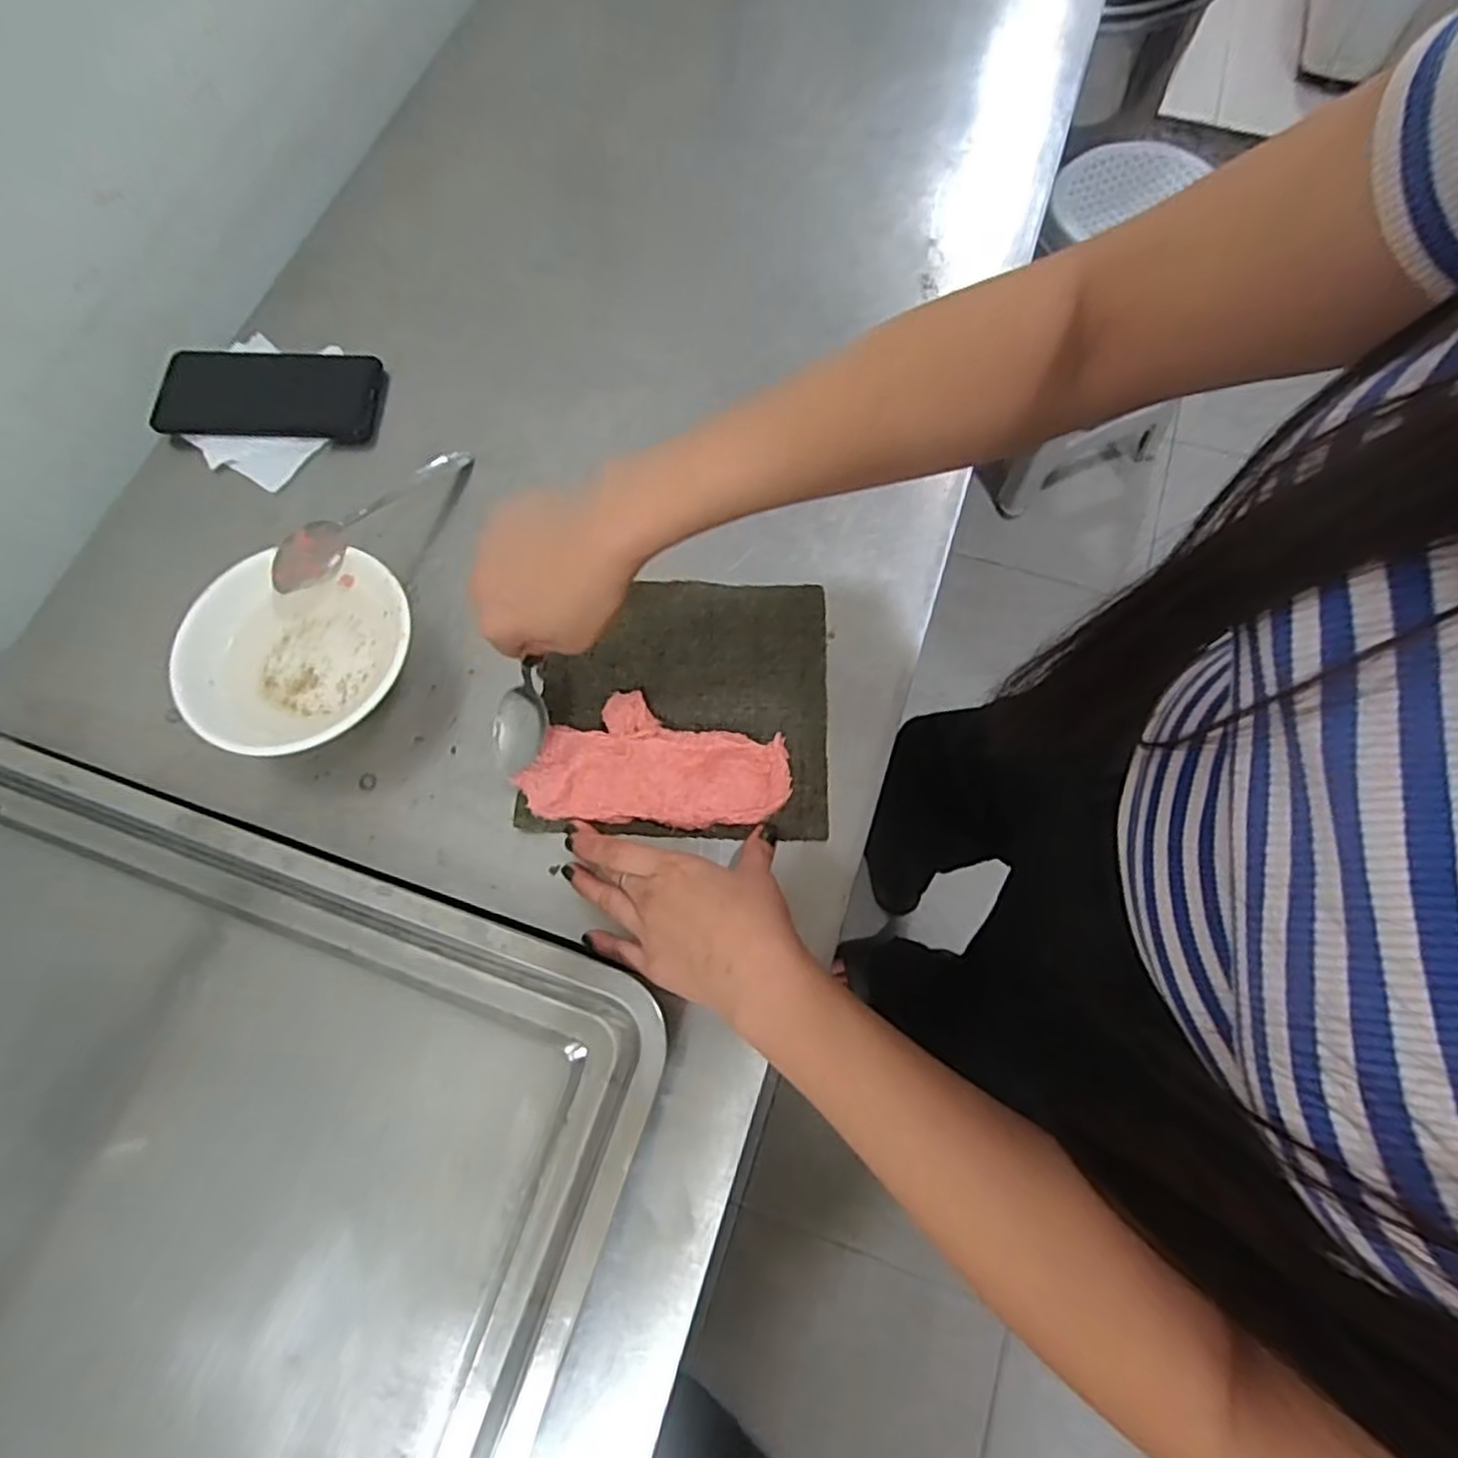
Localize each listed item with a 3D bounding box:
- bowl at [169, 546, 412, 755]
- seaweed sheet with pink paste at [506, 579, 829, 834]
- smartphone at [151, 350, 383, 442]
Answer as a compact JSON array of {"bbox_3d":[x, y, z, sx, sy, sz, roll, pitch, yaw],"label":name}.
[{"bbox_3d":[-0.276,-0.046,0.483,0.142,0.053,0.143,0,71,0],"label":"bowl"},{"bbox_3d":[-0.031,-0.022,0.481,0.188,0.024,0.179,2,71,1],"label":"seaweed sheet with pink paste"},{"bbox_3d":[-0.361,-0.265,0.581,0.163,0.016,0.078,3,71,2],"label":"smartphone"}]

